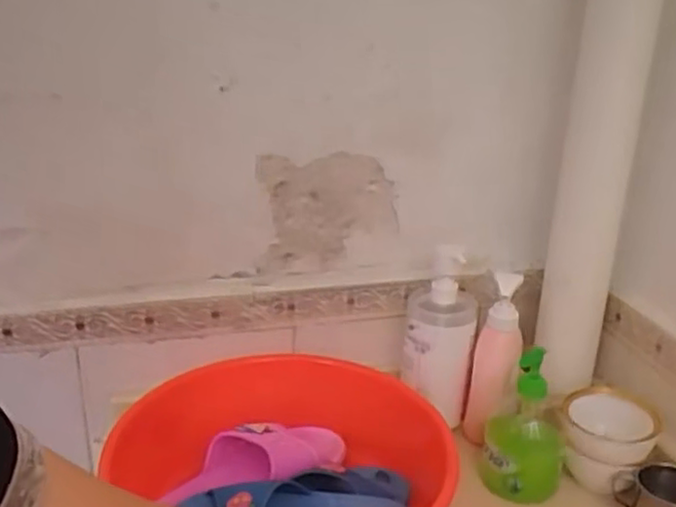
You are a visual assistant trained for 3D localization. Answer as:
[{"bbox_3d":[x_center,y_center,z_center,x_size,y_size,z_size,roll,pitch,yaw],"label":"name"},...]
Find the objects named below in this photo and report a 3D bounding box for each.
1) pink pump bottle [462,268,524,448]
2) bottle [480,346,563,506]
[{"bbox_3d":[0.179,0.120,0.789,0.055,0.195,0.058,6,22,12],"label":"pink pump bottle"},{"bbox_3d":[0.205,0.184,0.754,0.083,0.163,0.096,8,23,17],"label":"bottle"}]

